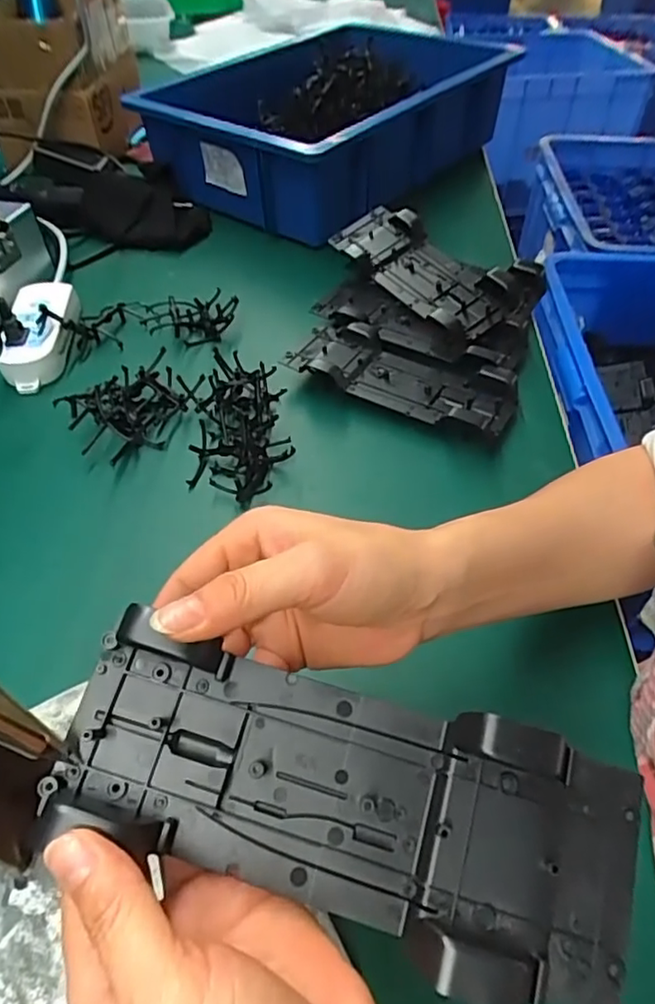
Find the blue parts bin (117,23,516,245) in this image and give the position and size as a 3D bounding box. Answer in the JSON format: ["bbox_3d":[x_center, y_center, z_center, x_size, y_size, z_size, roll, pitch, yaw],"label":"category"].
[{"bbox_3d":[0.020,-0.518,0.804,0.324,0.123,0.466,32,56,26],"label":"blue parts bin"}]

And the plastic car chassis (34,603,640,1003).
[{"bbox_3d":[0.004,0.098,0.199,0.189,0.027,0.074,15,71,8],"label":"plastic car chassis"}]

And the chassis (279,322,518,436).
[{"bbox_3d":[0.062,-0.109,0.502,0.189,0.023,0.078,23,54,19],"label":"chassis"}]

